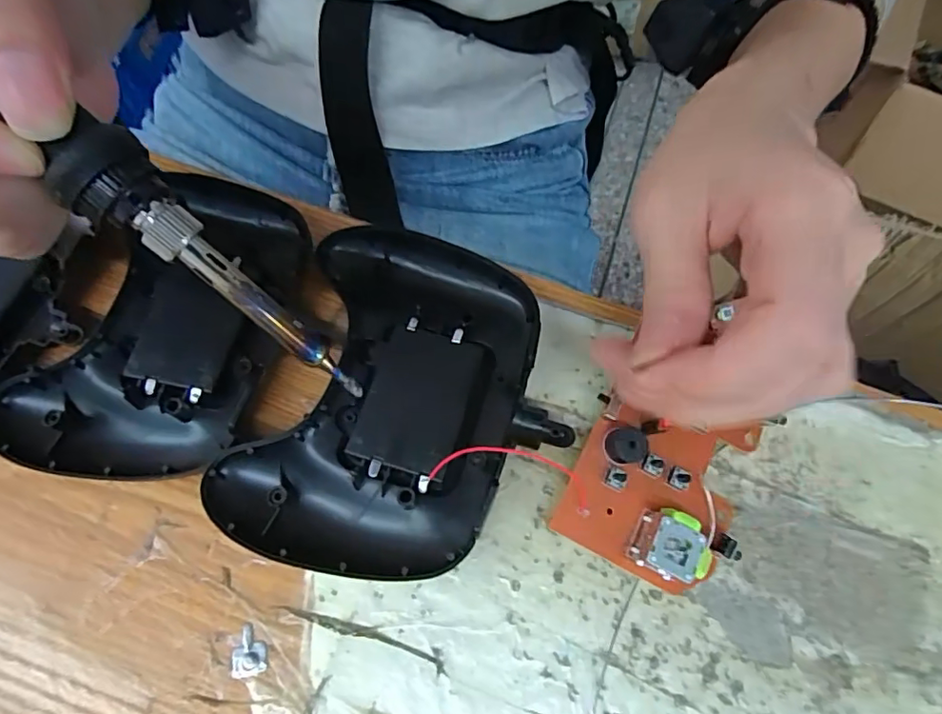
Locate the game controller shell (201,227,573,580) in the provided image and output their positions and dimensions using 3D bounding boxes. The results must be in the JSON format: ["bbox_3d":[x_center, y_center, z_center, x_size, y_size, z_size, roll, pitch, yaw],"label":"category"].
[{"bbox_3d":[-0.022,0.015,0.193,0.098,0.017,0.121,16,69,6],"label":"game controller shell"}]

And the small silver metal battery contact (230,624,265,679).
[{"bbox_3d":[-0.070,0.092,0.169,0.010,0.004,0.014,-9,68,-4],"label":"small silver metal battery contact"}]

